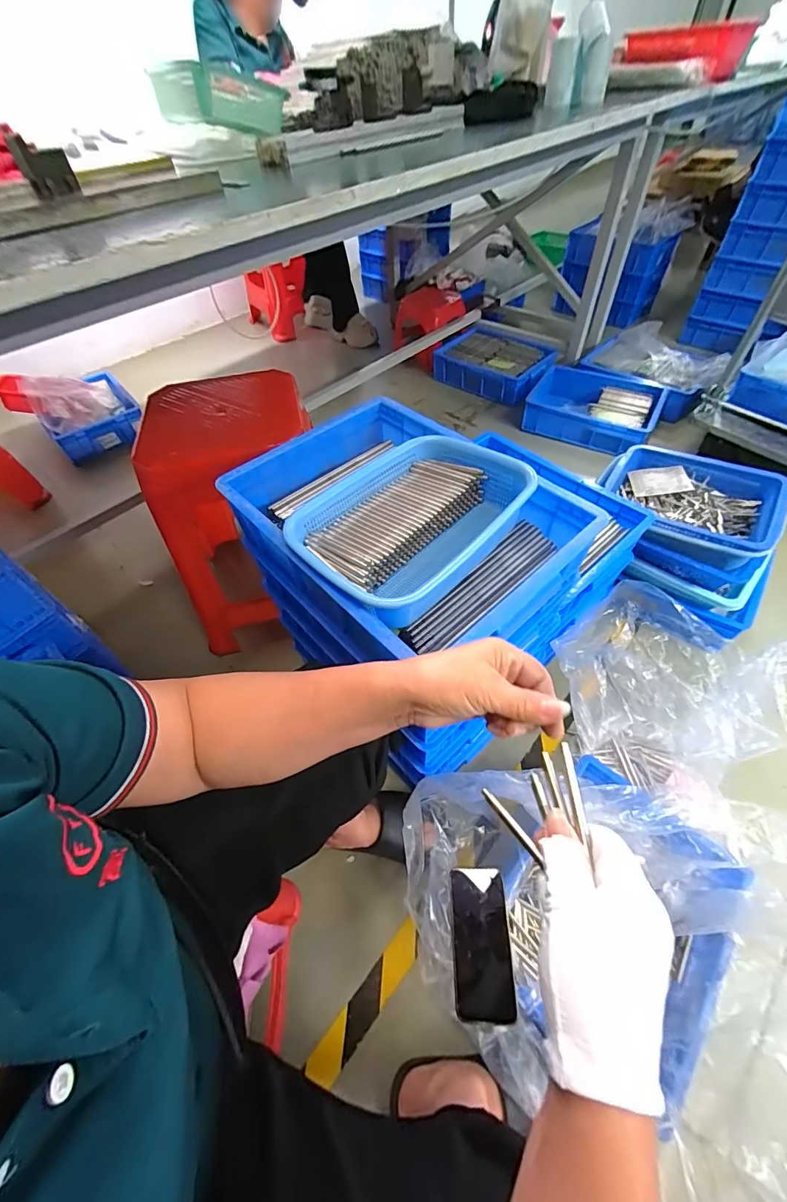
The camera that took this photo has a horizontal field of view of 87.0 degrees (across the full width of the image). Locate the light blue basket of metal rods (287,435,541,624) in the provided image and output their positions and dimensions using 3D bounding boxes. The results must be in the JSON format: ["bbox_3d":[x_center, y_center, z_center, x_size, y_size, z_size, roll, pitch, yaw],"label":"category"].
[{"bbox_3d":[0.024,-0.099,0.517,0.203,0.081,0.286,36,63,26],"label":"light blue basket of metal rods"}]

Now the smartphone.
[{"bbox_3d":[0.119,0.459,0.563,0.076,0.010,0.160,-9,44,13],"label":"smartphone"}]

